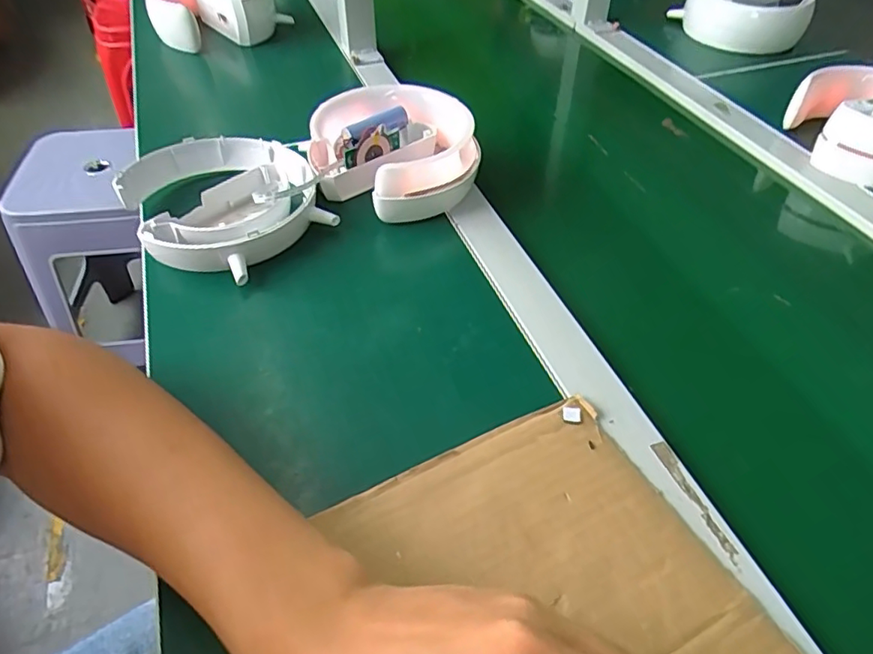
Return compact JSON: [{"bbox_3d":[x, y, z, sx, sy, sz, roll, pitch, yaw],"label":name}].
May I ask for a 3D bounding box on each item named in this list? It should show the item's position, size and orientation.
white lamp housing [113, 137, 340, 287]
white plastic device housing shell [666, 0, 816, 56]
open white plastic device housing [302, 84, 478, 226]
[{"bbox_3d":[-0.171,-0.105,0.470,0.145,0.033,0.171,-27,52,-23],"label":"white lamp housing"},{"bbox_3d":[0.443,-0.459,0.833,0.127,0.069,0.156,-23,51,-20],"label":"white plastic device housing shell"},{"bbox_3d":[-0.039,-0.157,0.507,0.138,0.055,0.145,-12,48,-11],"label":"open white plastic device housing"}]

